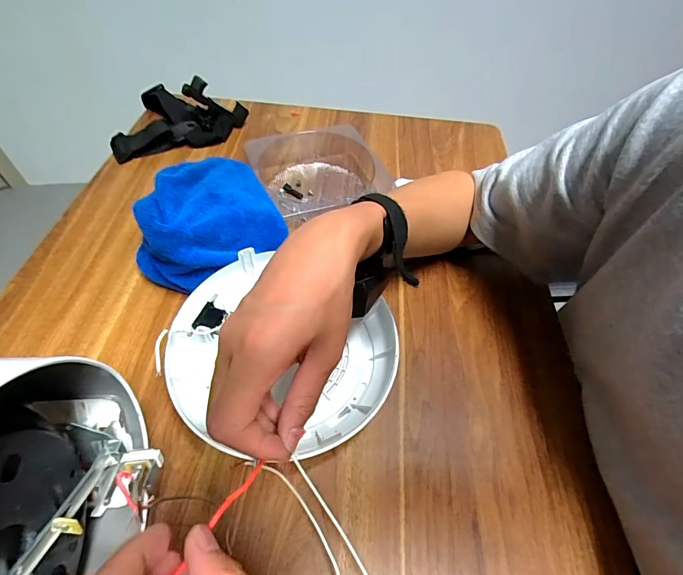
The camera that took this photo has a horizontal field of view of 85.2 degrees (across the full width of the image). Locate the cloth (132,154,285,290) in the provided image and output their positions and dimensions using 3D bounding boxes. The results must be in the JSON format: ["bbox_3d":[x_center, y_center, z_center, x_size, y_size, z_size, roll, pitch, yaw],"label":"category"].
[{"bbox_3d":[-0.146,-0.067,0.406,0.153,0.101,0.112,-29,60,-23],"label":"cloth"}]

